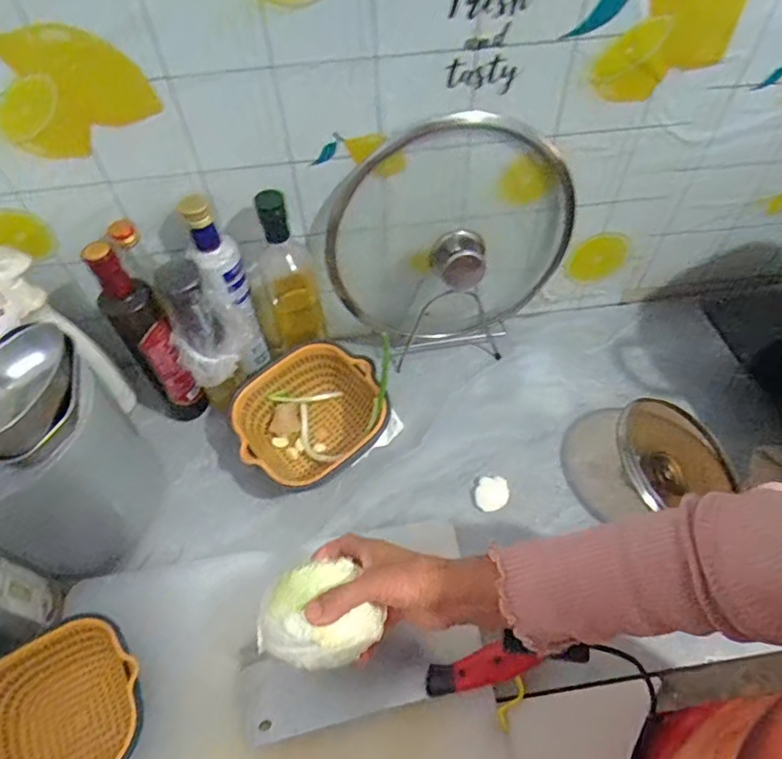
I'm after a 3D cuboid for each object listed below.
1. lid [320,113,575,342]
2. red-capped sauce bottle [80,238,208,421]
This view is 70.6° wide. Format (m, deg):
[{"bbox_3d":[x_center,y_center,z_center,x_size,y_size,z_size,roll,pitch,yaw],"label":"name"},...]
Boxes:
[{"bbox_3d":[0.082,-0.164,0.703,0.320,0.283,0.078,-6,54,-2],"label":"lid"},{"bbox_3d":[-0.279,-0.032,0.656,0.059,0.282,0.061,-34,60,-20],"label":"red-capped sauce bottle"}]

